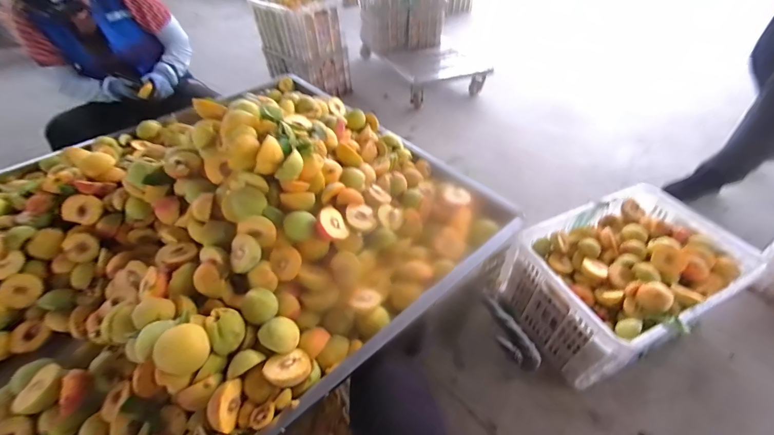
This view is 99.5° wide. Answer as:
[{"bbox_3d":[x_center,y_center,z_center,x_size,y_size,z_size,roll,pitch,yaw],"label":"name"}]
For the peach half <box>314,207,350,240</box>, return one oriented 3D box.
[{"bbox_3d":[-0.106,0.016,0.621,0.067,0.024,0.053,54,46,1],"label":"peach half"}]

